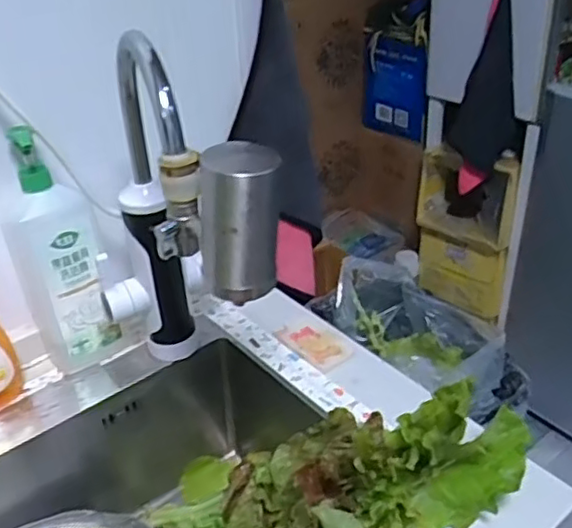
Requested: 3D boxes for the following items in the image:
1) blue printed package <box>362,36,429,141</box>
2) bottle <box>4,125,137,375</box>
[{"bbox_3d":[0.262,-0.412,1.529,0.020,0.246,0.202,-25,45,-25],"label":"blue printed package"},{"bbox_3d":[-0.233,-0.004,0.677,0.096,0.268,0.063,-16,35,-20],"label":"bottle"}]

